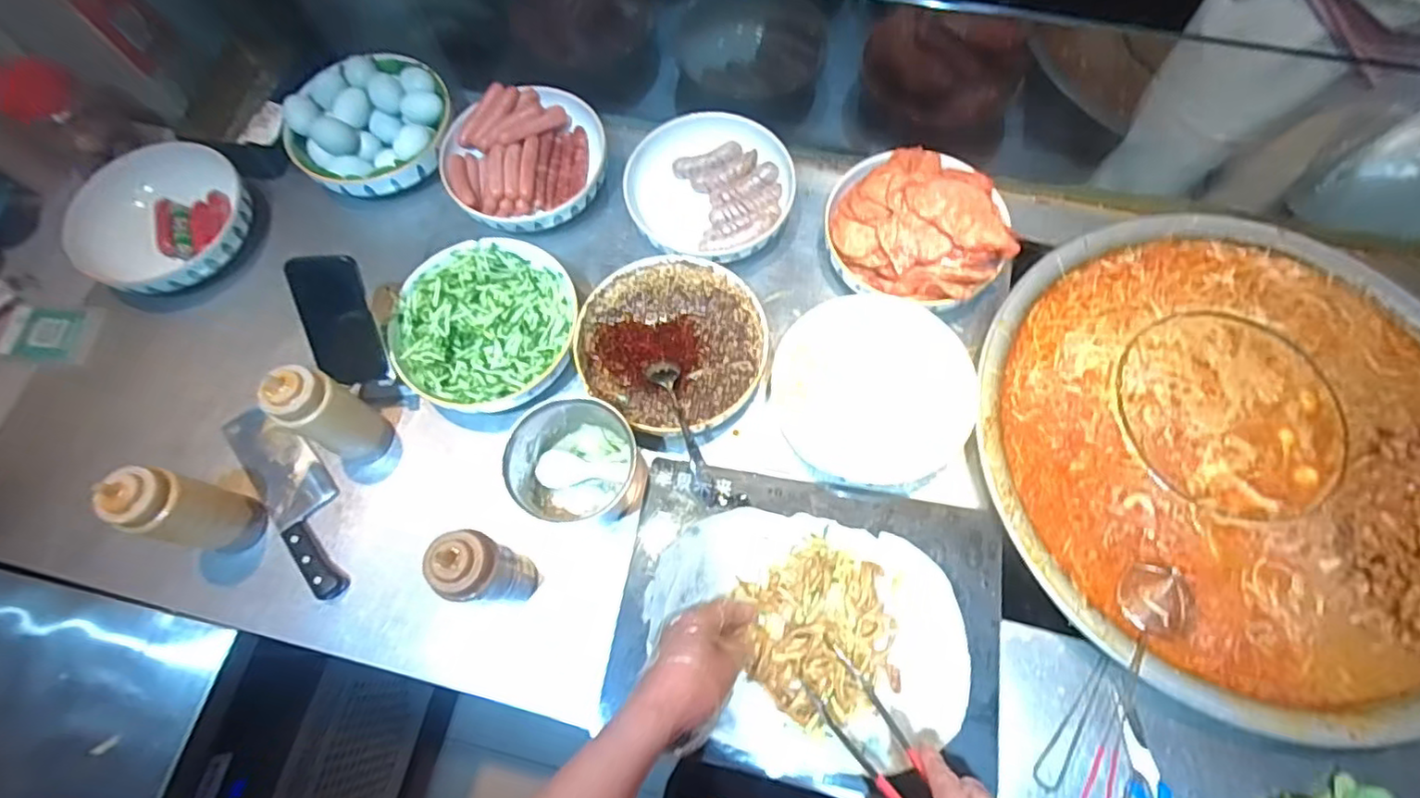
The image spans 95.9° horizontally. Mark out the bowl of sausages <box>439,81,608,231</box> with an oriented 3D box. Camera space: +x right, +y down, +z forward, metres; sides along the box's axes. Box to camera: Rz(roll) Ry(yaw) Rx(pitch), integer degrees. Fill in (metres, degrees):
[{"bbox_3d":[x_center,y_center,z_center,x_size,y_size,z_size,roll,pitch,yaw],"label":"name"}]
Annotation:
[{"bbox_3d":[-0.252,-0.326,0.890,0.214,0.068,0.214,-1,69,1],"label":"bowl of sausages"}]

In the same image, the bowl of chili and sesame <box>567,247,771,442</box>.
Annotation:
[{"bbox_3d":[-0.045,-0.065,0.783,0.219,0.046,0.218,-1,69,1],"label":"bowl of chili and sesame"}]

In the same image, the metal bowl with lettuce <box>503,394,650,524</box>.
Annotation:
[{"bbox_3d":[-0.150,0.070,0.734,0.139,0.102,0.126,-15,69,-4],"label":"metal bowl with lettuce"}]

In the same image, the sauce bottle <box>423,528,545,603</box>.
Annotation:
[{"bbox_3d":[-0.221,0.174,0.644,0.055,0.171,0.062,-1,69,2],"label":"sauce bottle"}]

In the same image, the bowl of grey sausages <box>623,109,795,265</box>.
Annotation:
[{"bbox_3d":[0.000,-0.281,0.860,0.213,0.052,0.232,-1,69,1],"label":"bowl of grey sausages"}]

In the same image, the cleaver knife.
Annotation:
[{"bbox_3d":[-0.485,0.109,0.754,0.074,0.021,0.265,-38,72,-12],"label":"cleaver knife"}]

